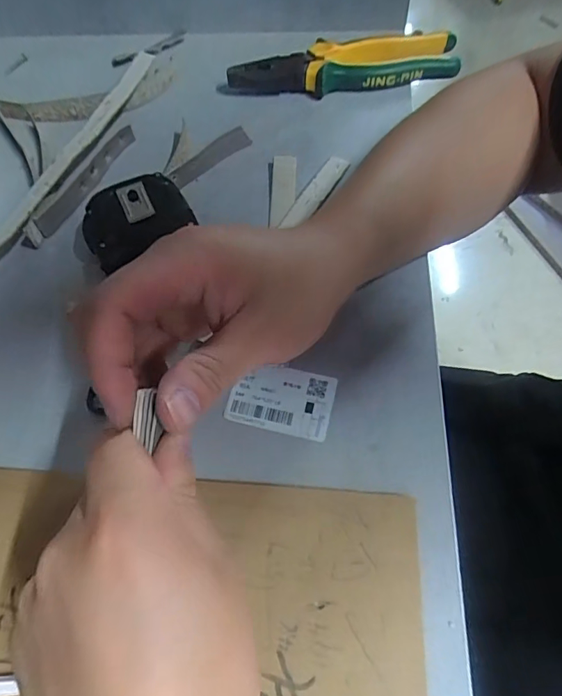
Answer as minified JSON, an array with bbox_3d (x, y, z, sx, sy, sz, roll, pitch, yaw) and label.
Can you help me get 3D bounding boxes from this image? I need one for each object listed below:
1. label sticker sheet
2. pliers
[{"bbox_3d":[0.000,0.029,0.273,0.059,0.004,0.040,11,62,10],"label":"label sticker sheet"},{"bbox_3d":[0.054,-0.242,0.404,0.191,0.027,0.048,-13,61,-4],"label":"pliers"}]

